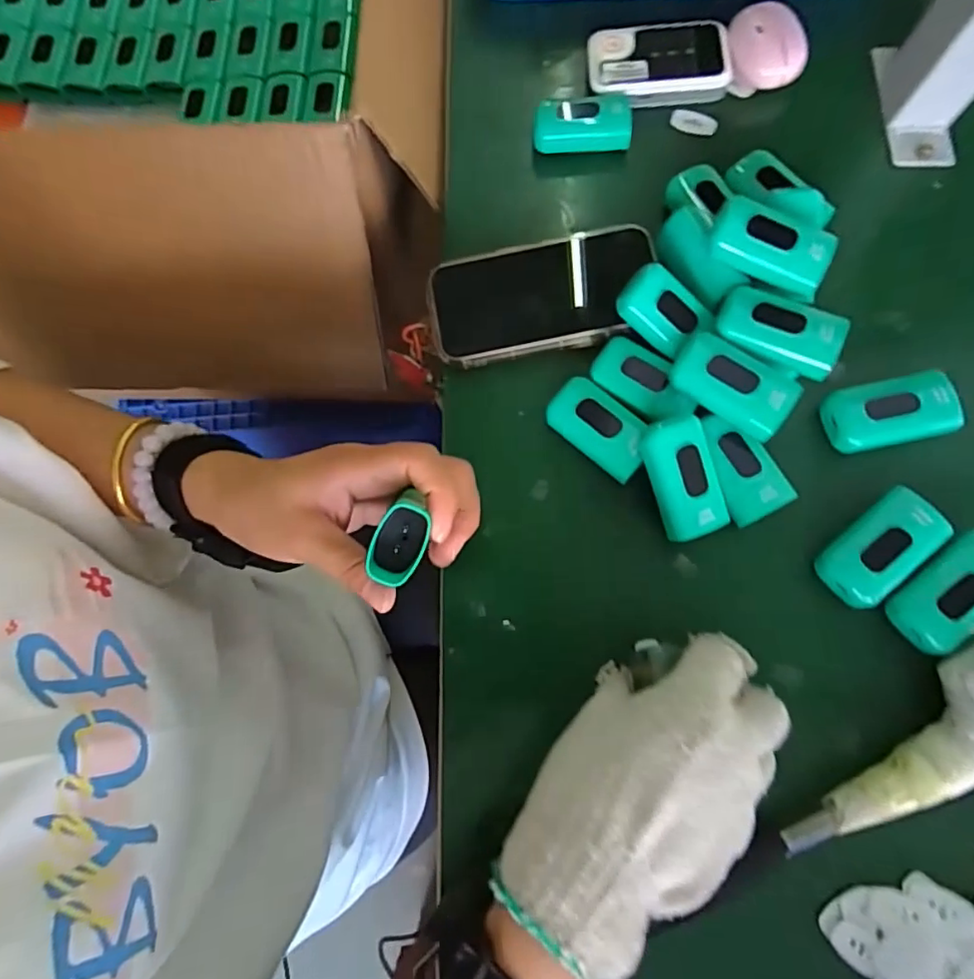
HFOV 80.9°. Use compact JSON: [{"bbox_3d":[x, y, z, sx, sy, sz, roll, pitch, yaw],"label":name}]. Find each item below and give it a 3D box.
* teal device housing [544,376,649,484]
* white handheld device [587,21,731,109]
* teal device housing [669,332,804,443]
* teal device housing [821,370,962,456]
[{"bbox_3d":[0.068,-0.038,0.342,0.064,0.017,0.035,41,81,10],"label":"teal device housing"},{"bbox_3d":[0.123,-0.306,0.415,0.097,0.022,0.059,-4,77,1],"label":"white handheld device"},{"bbox_3d":[0.141,-0.061,0.326,0.068,0.019,0.037,35,80,9],"label":"teal device housing"},{"bbox_3d":[0.237,-0.045,0.335,0.071,0.015,0.038,-10,77,-1],"label":"teal device housing"}]

